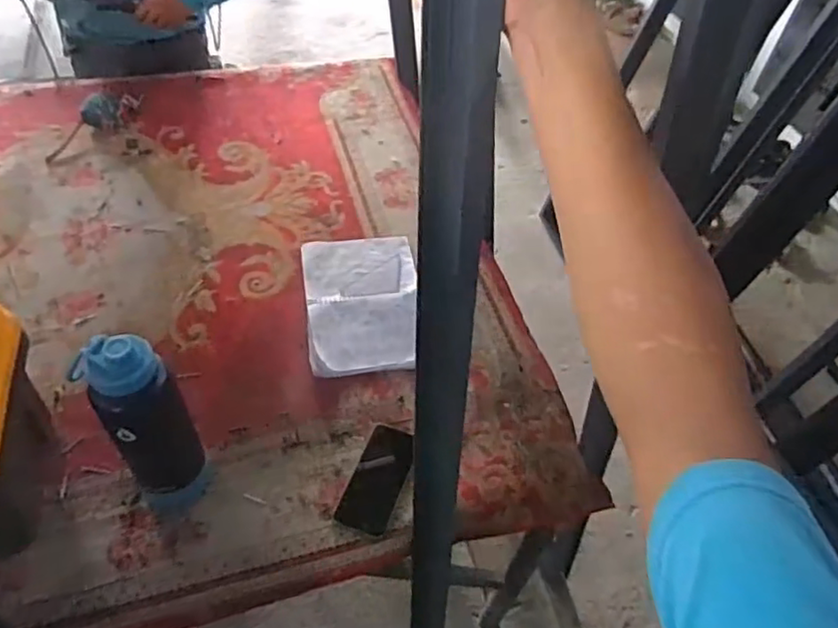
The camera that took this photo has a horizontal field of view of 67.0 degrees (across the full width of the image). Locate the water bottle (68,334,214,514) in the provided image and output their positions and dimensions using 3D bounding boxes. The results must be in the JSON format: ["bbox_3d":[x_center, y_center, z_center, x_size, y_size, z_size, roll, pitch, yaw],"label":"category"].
[{"bbox_3d":[-0.330,0.141,0.780,0.091,0.305,0.091,-22,56,-21],"label":"water bottle"}]

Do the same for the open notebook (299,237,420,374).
[{"bbox_3d":[-0.094,-0.028,1.102,0.206,0.041,0.294,-5,52,-9],"label":"open notebook"}]

